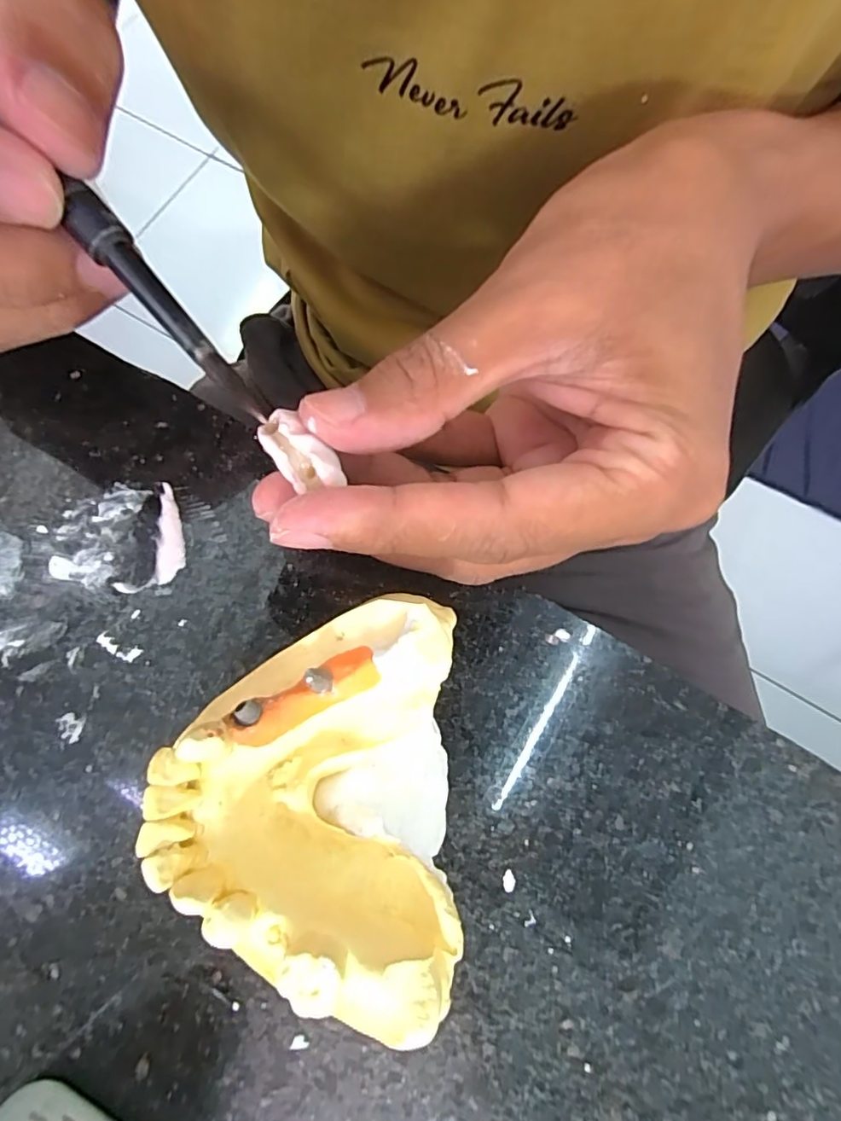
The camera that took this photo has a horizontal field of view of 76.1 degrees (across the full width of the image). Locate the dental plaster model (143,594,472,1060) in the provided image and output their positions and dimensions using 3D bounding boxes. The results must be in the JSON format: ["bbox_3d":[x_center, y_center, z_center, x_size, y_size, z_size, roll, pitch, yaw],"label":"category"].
[{"bbox_3d":[-0.019,0.045,0.107,0.049,0.042,0.068,-1,75,-1],"label":"dental plaster model"}]

